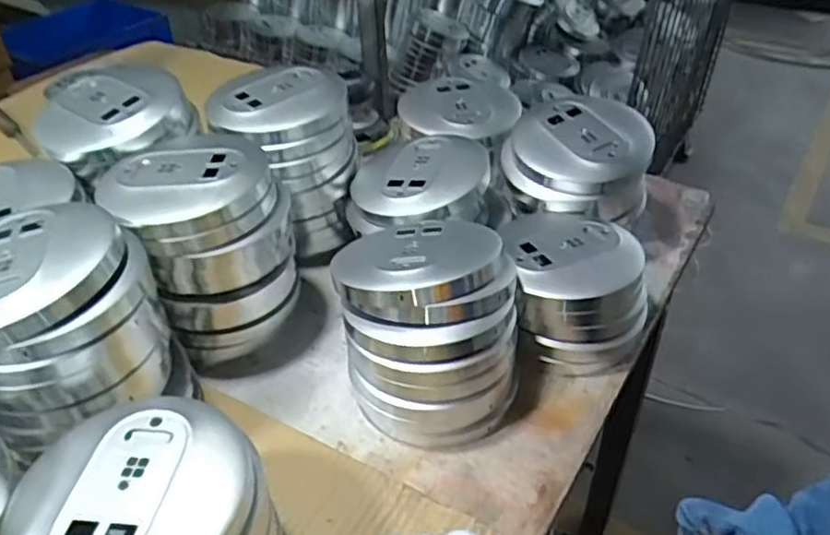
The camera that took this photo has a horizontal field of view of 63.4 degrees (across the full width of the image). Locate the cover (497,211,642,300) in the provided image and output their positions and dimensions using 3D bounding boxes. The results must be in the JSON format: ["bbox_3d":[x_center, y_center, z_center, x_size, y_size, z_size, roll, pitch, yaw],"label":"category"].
[{"bbox_3d":[0.141,-0.014,0.599,0.120,0.021,0.134,0,40,3],"label":"cover"}]

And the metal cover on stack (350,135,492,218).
[{"bbox_3d":[-0.001,-0.089,0.661,0.130,0.037,0.128,14,43,18],"label":"metal cover on stack"}]

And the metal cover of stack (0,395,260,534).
[{"bbox_3d":[-0.162,0.133,0.390,0.134,0.019,0.129,-22,46,-25],"label":"metal cover of stack"}]

